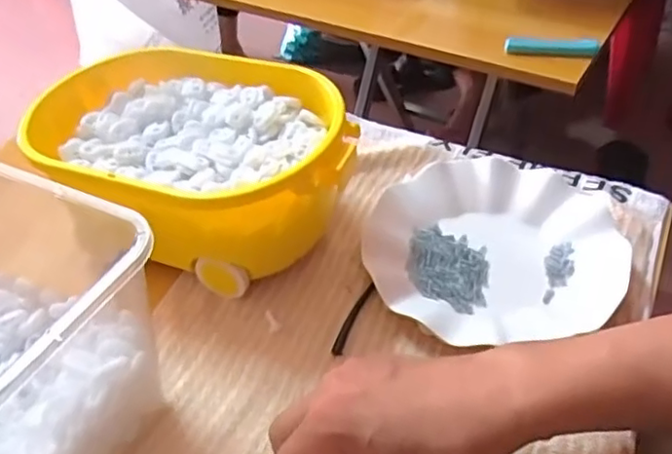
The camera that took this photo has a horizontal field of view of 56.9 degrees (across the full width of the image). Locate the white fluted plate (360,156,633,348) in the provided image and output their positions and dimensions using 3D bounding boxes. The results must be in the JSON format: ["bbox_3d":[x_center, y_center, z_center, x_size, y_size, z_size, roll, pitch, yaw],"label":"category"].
[{"bbox_3d":[0.117,0.011,0.461,0.190,0.024,0.166,-11,44,-7],"label":"white fluted plate"}]

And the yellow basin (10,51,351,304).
[{"bbox_3d":[-0.102,-0.044,0.476,0.233,0.106,0.162,13,47,18],"label":"yellow basin"}]

